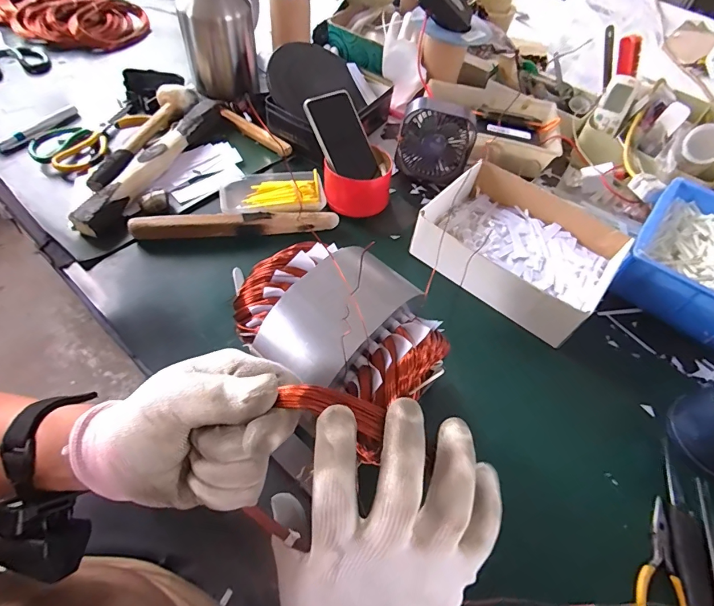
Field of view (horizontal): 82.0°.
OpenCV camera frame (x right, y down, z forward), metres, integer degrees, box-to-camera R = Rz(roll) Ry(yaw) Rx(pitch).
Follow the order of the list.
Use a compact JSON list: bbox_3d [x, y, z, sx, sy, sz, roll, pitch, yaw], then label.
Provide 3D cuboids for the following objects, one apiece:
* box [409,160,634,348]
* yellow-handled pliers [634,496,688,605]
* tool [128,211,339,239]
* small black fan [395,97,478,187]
[{"bbox_3d":[0.223,-0.083,0.571,0.241,0.064,0.192,36,60,18],"label":"box"},{"bbox_3d":[0.290,0.249,0.394,0.043,0.010,0.120,21,56,9],"label":"yellow-handled pliers"},{"bbox_3d":[-0.166,-0.111,0.577,0.275,0.021,0.027,-6,56,-10],"label":"tool"},{"bbox_3d":[0.129,-0.264,0.673,0.120,0.122,0.047,8,38,-1],"label":"small black fan"}]

